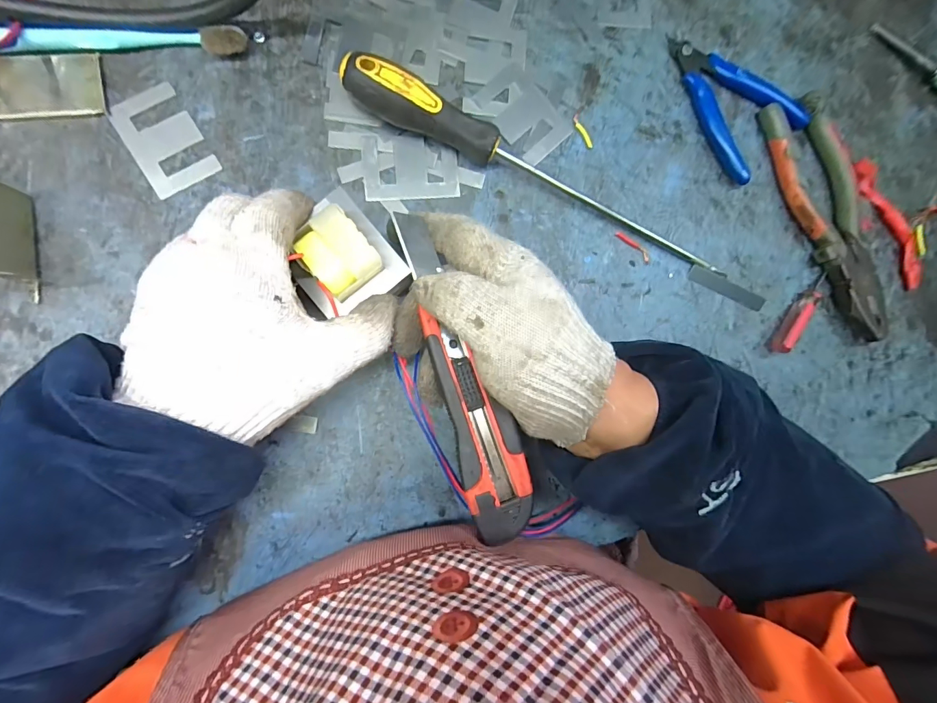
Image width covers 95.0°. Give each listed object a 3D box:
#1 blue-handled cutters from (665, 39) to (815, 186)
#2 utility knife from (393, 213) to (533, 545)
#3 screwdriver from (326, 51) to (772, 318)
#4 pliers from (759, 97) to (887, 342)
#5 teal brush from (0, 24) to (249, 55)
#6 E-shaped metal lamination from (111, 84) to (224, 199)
[{"bbox_3d":[0.208,-0.197,0.326,0.079,0.014,0.116,-31,93,-7],"label":"blue-handled cutters"},{"bbox_3d":[-0.005,0.011,0.252,0.038,0.013,0.193,-18,84,-8],"label":"utility knife"},{"bbox_3d":[0.075,-0.114,0.300,0.334,0.033,0.033,23,86,-7],"label":"screwdriver"},{"bbox_3d":[0.280,-0.102,0.333,0.053,0.019,0.191,-21,92,-8],"label":"pliers"},{"bbox_3d":[-0.237,-0.193,0.266,0.184,0.018,0.023,-3,89,-8],"label":"teal brush"},{"bbox_3d":[-0.198,-0.137,0.278,0.043,0.004,0.065,-31,93,-7],"label":"E-shaped metal lamination"}]

